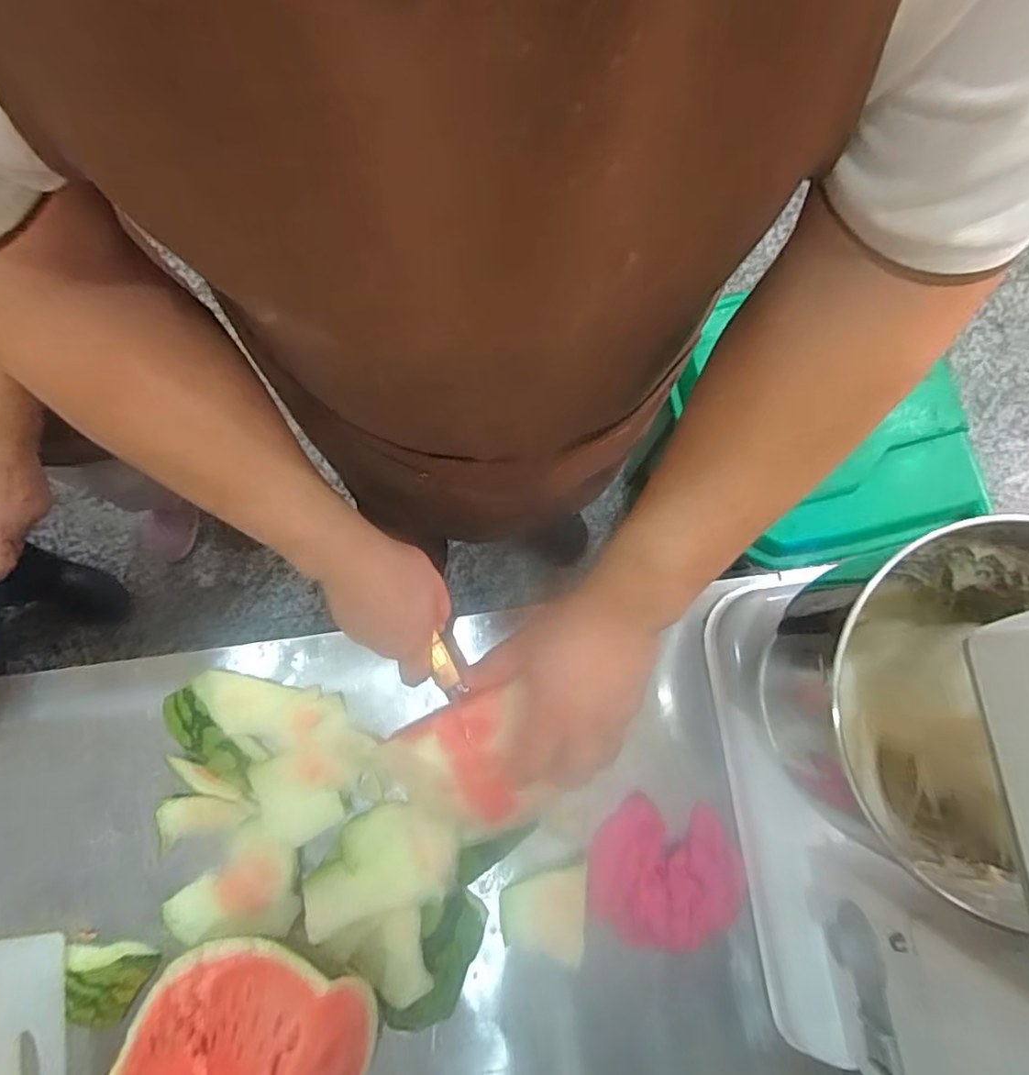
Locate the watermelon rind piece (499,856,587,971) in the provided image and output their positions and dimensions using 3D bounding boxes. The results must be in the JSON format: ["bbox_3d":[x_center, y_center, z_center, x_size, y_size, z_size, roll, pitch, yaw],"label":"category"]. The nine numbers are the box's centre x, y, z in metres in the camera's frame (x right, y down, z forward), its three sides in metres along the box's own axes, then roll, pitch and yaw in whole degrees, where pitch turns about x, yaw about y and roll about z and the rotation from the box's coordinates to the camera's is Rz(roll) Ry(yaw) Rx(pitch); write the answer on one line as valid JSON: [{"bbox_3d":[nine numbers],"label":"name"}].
[{"bbox_3d":[0.026,0.332,0.543,0.074,0.008,0.079,4,79,0],"label":"watermelon rind piece"}]

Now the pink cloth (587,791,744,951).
[{"bbox_3d":[0.134,0.297,0.544,0.130,0.024,0.113,5,79,0],"label":"pink cloth"}]

